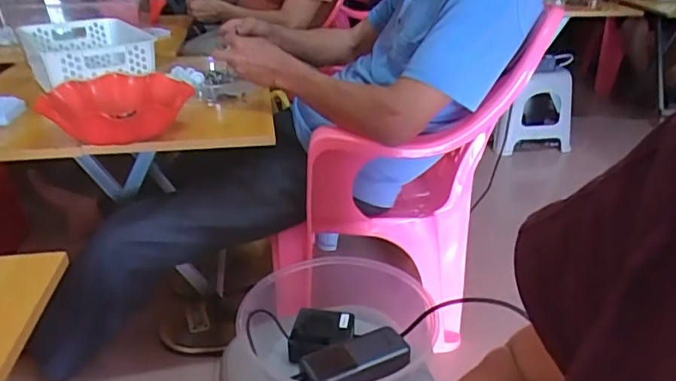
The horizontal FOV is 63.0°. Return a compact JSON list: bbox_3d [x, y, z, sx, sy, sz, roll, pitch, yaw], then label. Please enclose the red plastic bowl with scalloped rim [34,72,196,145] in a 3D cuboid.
[{"bbox_3d":[-0.354,-0.134,0.893,0.210,0.060,0.194,1,26,0],"label":"red plastic bowl with scalloped rim"}]

